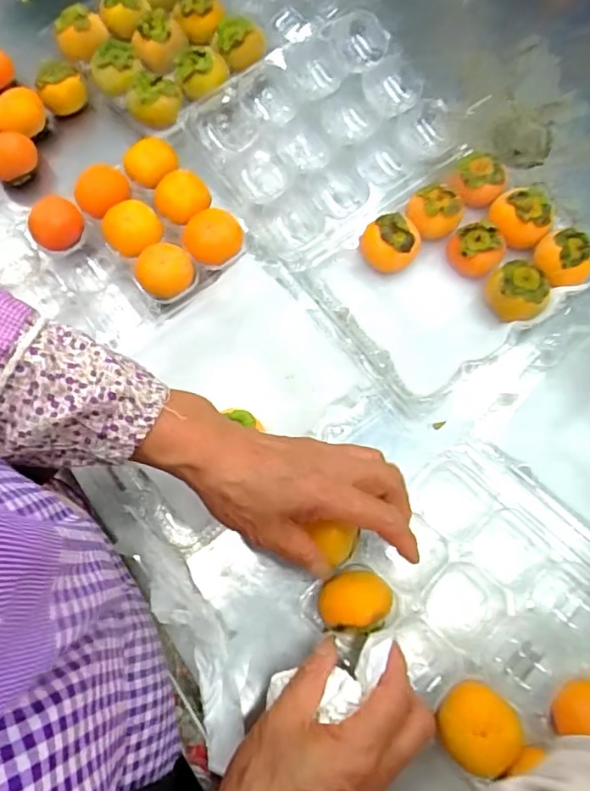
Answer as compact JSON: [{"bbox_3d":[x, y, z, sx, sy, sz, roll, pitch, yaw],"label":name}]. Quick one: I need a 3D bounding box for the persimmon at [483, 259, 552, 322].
[{"bbox_3d":[0.183,-0.086,0.462,0.043,0.037,0.050,-31,73,-8],"label":"persimmon"}]

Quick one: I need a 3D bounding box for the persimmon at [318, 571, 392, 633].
[{"bbox_3d":[0.042,0.147,0.392,0.050,0.038,0.043,3,72,3],"label":"persimmon"}]

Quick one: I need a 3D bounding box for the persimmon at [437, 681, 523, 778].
[{"bbox_3d":[0.116,0.213,0.362,0.045,0.040,0.050,42,78,14],"label":"persimmon"}]

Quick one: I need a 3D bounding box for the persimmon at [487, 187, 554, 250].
[{"bbox_3d":[0.195,-0.154,0.487,0.053,0.040,0.046,21,74,9],"label":"persimmon"}]

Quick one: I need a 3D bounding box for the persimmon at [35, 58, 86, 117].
[{"bbox_3d":[-0.243,-0.324,0.579,0.047,0.037,0.046,-1,70,2],"label":"persimmon"}]

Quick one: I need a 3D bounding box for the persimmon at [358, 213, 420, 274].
[{"bbox_3d":[0.082,-0.131,0.484,0.051,0.035,0.041,12,73,6],"label":"persimmon"}]

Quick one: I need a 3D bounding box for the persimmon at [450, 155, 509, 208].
[{"bbox_3d":[0.165,-0.194,0.506,0.051,0.038,0.047,22,74,9],"label":"persimmon"}]

